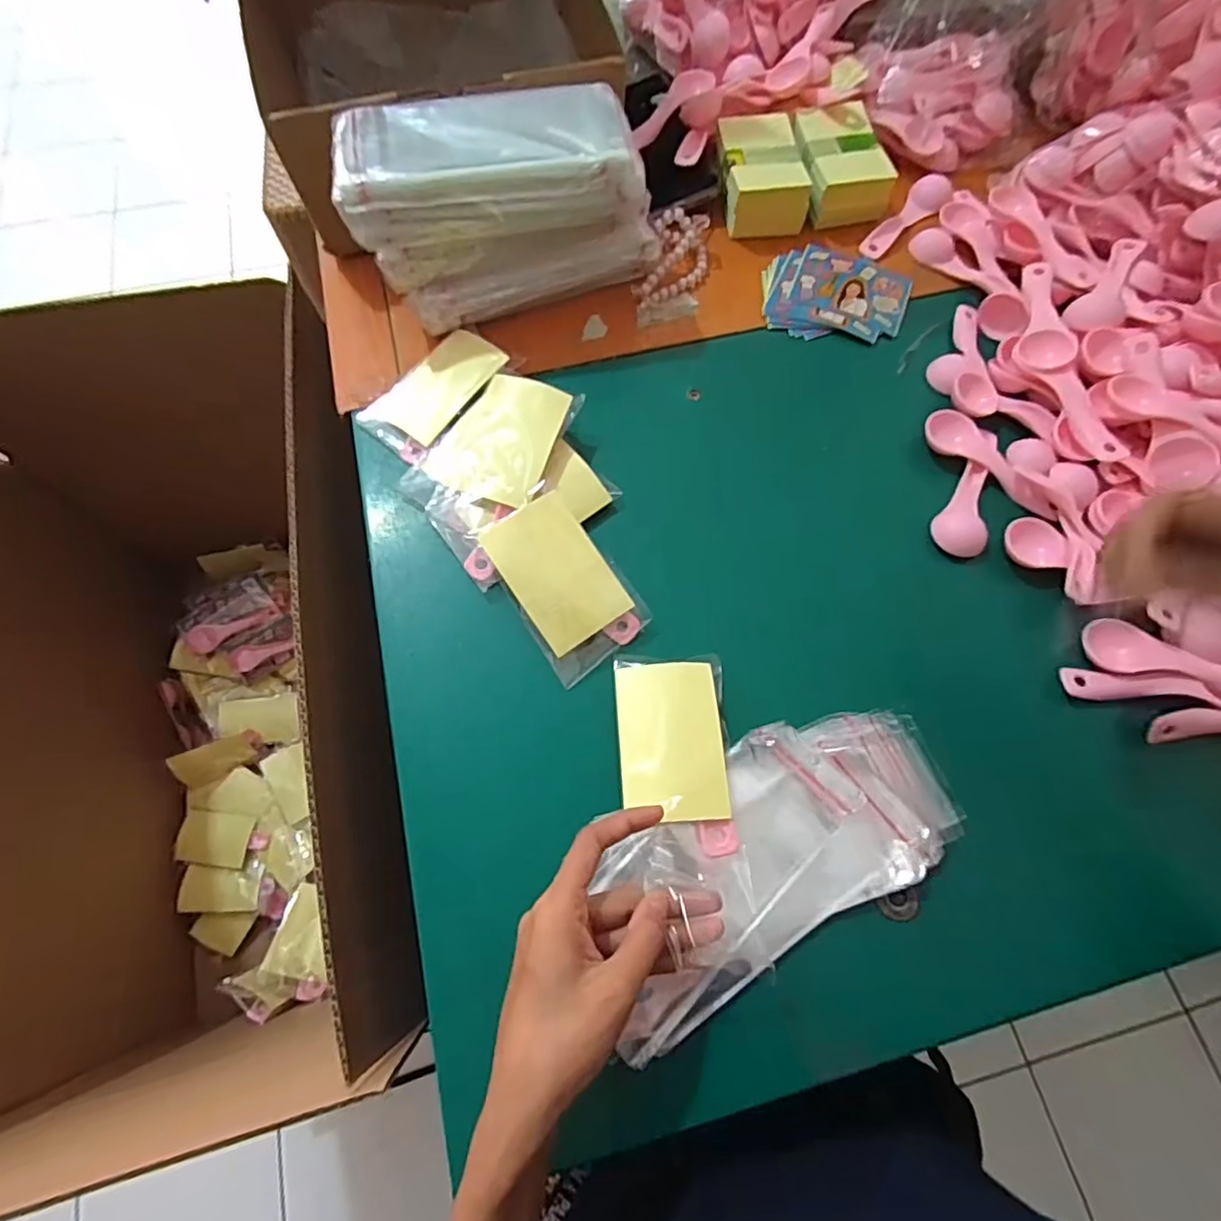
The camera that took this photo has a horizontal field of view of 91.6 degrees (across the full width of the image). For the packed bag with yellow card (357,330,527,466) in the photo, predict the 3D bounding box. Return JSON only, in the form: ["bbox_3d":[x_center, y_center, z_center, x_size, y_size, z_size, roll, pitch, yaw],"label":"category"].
[{"bbox_3d":[-0.128,-0.166,0.443,0.066,0.021,0.113,40,74,12],"label":"packed bag with yellow card"}]

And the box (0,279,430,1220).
[{"bbox_3d":[-0.386,0.053,0.609,0.425,0.455,0.684,-13,71,-6],"label":"box"}]

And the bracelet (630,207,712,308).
[{"bbox_3d":[0.046,-0.290,0.484,0.082,0.027,0.060,-31,74,-12],"label":"bracelet"}]

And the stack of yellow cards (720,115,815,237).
[{"bbox_3d":[0.129,-0.368,0.503,0.067,0.040,0.091,-7,70,-4],"label":"stack of yellow cards"}]

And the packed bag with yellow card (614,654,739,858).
[{"bbox_3d":[0.037,0.082,0.348,0.063,0.012,0.112,-2,70,-2],"label":"packed bag with yellow card"}]

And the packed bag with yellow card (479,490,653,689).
[{"bbox_3d":[-0.030,-0.017,0.379,0.066,0.008,0.108,-34,91,-8],"label":"packed bag with yellow card"}]

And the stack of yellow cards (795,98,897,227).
[{"bbox_3d":[0.193,-0.380,0.506,0.067,0.033,0.102,-8,70,-4],"label":"stack of yellow cards"}]

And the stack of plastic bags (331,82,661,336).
[{"bbox_3d":[-0.076,-0.293,0.439,0.217,0.112,0.094,-15,71,-7],"label":"stack of plastic bags"}]

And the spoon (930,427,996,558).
[{"bbox_3d":[0.259,-0.085,0.424,0.033,0.011,0.104,26,71,8],"label":"spoon"}]

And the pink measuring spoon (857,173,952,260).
[{"bbox_3d":[0.259,-0.341,0.515,0.035,0.016,0.110,38,73,12],"label":"pink measuring spoon"}]

